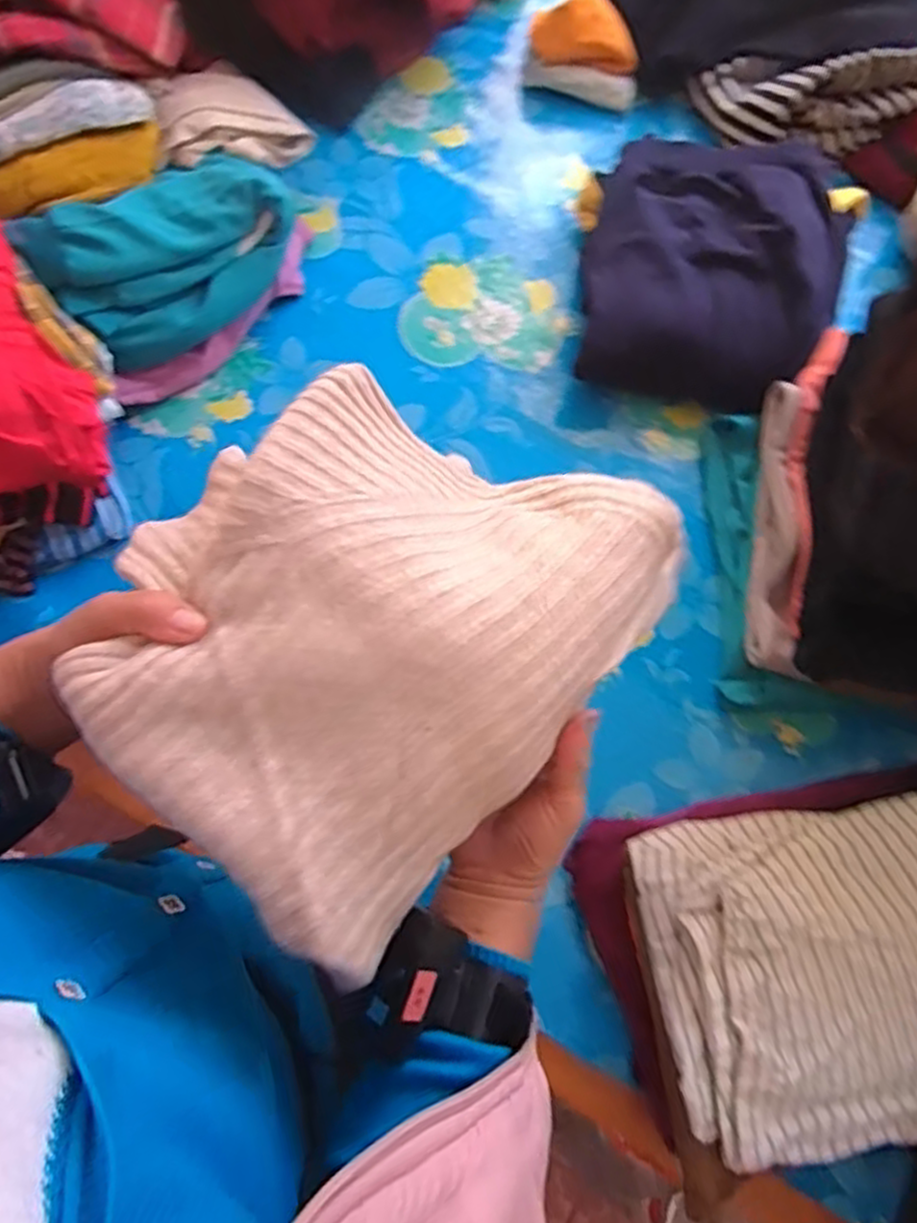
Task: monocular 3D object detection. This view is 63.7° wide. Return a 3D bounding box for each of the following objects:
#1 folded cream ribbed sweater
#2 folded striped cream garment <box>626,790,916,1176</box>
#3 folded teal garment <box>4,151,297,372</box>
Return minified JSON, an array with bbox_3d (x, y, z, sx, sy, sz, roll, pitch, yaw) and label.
[{"bbox_3d":[-0.035,-0.003,0.369,0.205,0.075,0.271,41,77,9],"label":"folded cream ribbed sweater"},{"bbox_3d":[0.299,0.279,0.584,0.286,0.079,0.234,-7,74,-4],"label":"folded striped cream garment"},{"bbox_3d":[-0.309,-0.392,0.794,0.262,0.104,0.145,-40,79,-12],"label":"folded teal garment"}]

